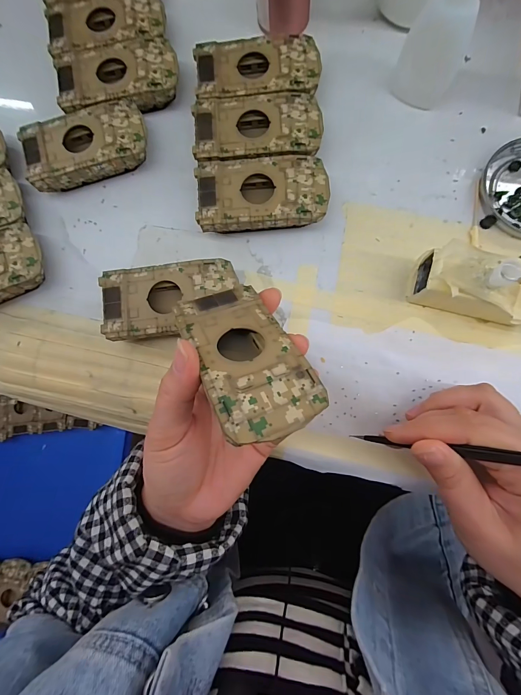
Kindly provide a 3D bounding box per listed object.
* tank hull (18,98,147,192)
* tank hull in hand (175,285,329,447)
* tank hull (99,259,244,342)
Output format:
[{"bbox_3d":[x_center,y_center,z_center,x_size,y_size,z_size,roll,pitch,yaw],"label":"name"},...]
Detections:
[{"bbox_3d":[-0.138,-0.161,0.262,0.093,0.026,0.050,-16,82,1],"label":"tank hull"},{"bbox_3d":[-0.008,0.007,0.168,0.049,0.020,0.094,-19,52,-17],"label":"tank hull in hand"},{"bbox_3d":[-0.064,-0.034,0.240,0.096,0.027,0.052,-7,82,3],"label":"tank hull"}]

